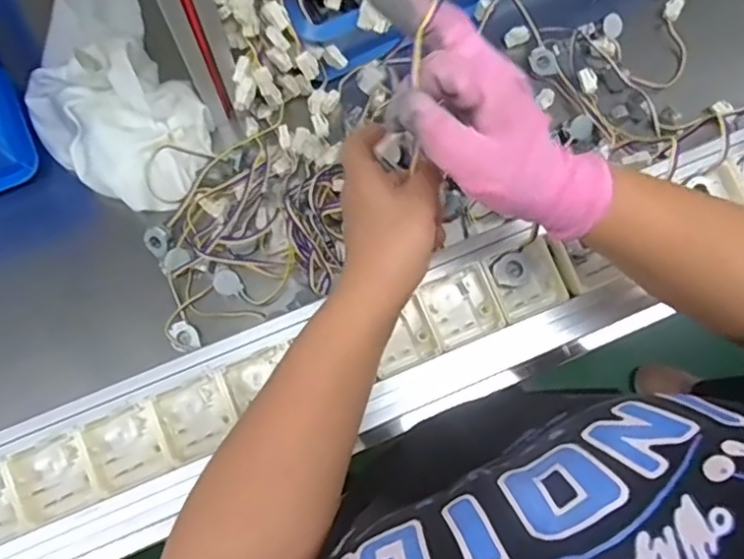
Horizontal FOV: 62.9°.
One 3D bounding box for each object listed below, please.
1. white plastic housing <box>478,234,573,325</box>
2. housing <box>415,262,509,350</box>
[{"bbox_3d":[0.114,0.001,0.454,0.051,0.019,0.051,-23,78,-7],"label":"white plastic housing"},{"bbox_3d":[0.065,0.021,0.449,0.053,0.020,0.052,-22,78,-7],"label":"housing"}]

